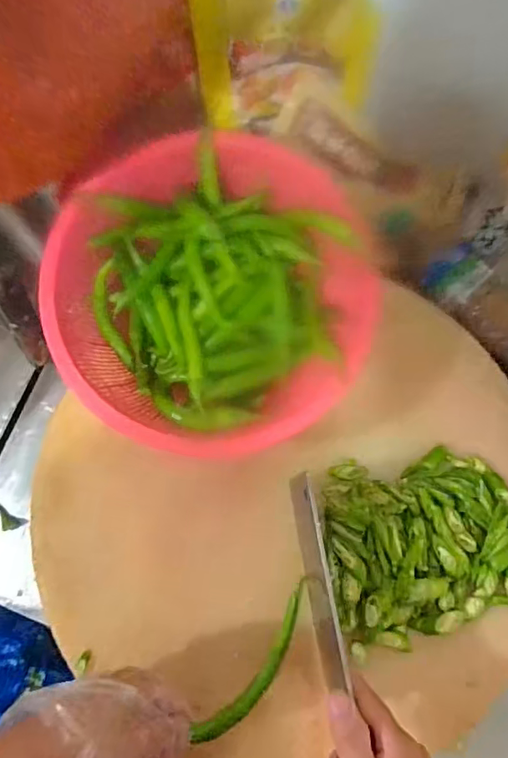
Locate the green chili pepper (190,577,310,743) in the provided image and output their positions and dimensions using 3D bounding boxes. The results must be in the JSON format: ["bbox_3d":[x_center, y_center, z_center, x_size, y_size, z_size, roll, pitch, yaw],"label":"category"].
[{"bbox_3d":[0.006,0.229,0.432,0.029,0.010,0.144,35,76,8],"label":"green chili pepper"}]

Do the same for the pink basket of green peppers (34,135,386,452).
[{"bbox_3d":[-0.030,-0.074,0.473,0.273,0.097,0.264,0,75,-1],"label":"pink basket of green peppers"}]

